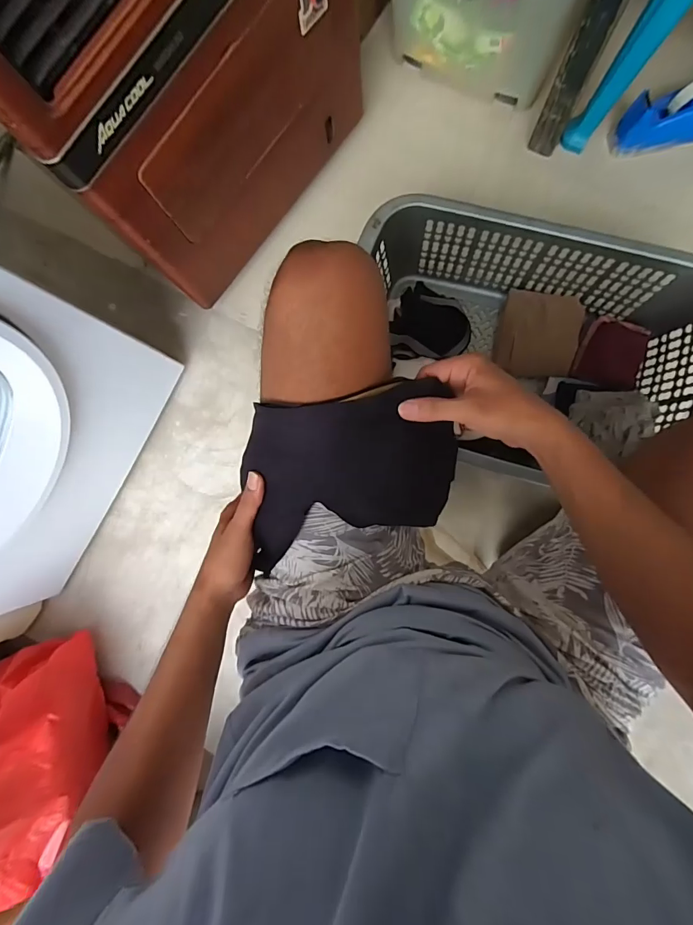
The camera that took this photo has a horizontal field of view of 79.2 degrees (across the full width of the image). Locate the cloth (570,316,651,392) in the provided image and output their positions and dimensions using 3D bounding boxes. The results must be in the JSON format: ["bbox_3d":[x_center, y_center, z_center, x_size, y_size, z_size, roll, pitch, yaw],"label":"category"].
[{"bbox_3d":[0.517,-0.211,0.814,0.118,0.027,0.125,19,89,7],"label":"cloth"}]

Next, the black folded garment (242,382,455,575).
[{"bbox_3d":[0.005,0.010,0.413,0.210,0.070,0.152,-8,86,6],"label":"black folded garment"}]

